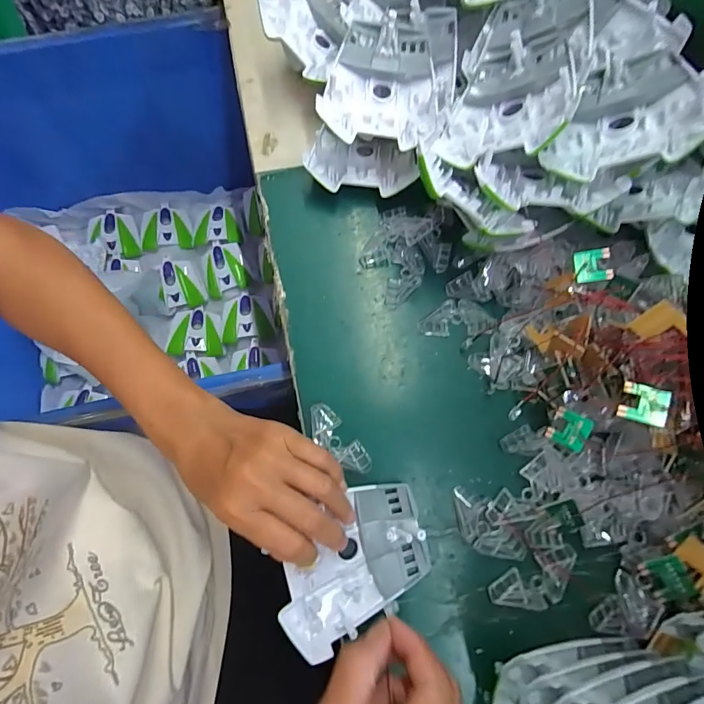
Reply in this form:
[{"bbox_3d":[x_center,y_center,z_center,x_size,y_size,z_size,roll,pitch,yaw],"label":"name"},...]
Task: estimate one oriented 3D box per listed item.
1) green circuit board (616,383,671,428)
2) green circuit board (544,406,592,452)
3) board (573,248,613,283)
[{"bbox_3d":[0.188,0.034,0.262,0.026,0.004,0.025,18,74,25],"label":"green circuit board"},{"bbox_3d":[0.161,0.057,0.301,0.026,0.004,0.025,28,89,24],"label":"green circuit board"},{"bbox_3d":[0.190,-0.067,0.321,0.025,0.006,0.026,-6,76,29],"label":"board"}]

